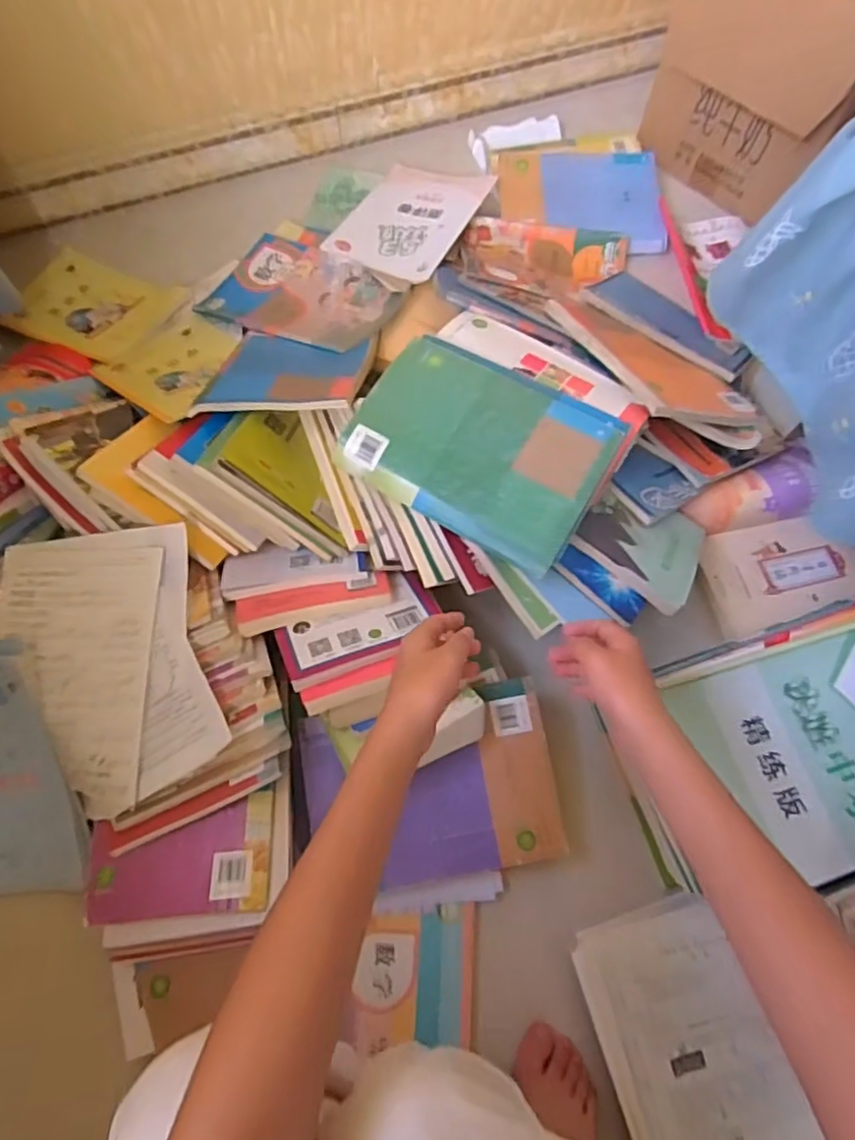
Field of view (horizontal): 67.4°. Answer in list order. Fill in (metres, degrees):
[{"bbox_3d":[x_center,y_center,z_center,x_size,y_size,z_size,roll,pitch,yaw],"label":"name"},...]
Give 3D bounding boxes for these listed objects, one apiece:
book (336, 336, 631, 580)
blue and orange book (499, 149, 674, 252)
[{"bbox_3d":[0.057,-0.134,0.674,0.257,0.032,0.189,30,79,10],"label":"book"},{"bbox_3d":[0.245,-0.585,1.019,0.252,0.025,0.174,-2,81,0],"label":"blue and orange book"}]

